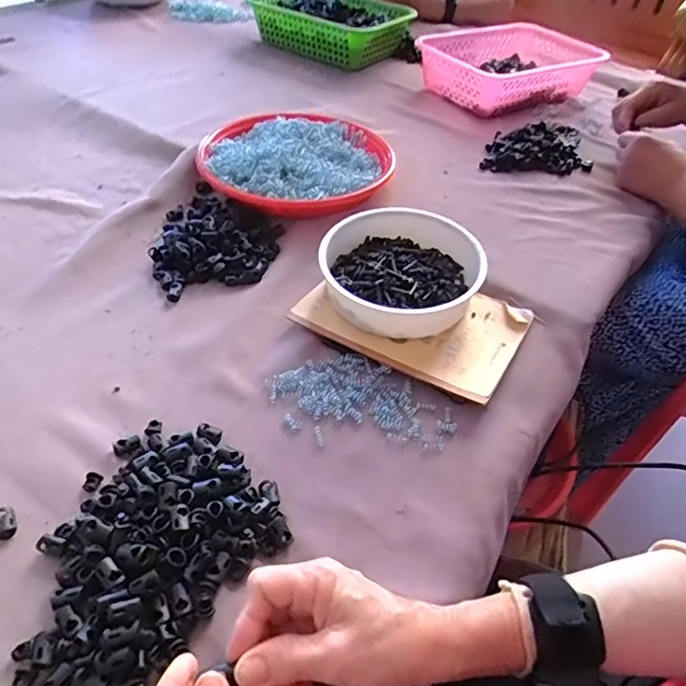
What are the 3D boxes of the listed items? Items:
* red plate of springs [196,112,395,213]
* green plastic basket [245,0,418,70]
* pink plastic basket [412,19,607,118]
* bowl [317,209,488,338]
[{"bbox_3d":[-0.060,-0.240,0.706,0.236,0.045,0.239,2,45,-2],"label":"red plate of springs"},{"bbox_3d":[-0.021,-0.611,1.022,0.271,0.075,0.203,30,50,23],"label":"green plastic basket"},{"bbox_3d":[0.297,-0.496,0.940,0.363,0.071,0.178,-25,52,-26],"label":"pink plastic basket"},{"bbox_3d":[0.054,-0.073,0.541,0.160,0.053,0.160,2,45,-2],"label":"bowl"}]

